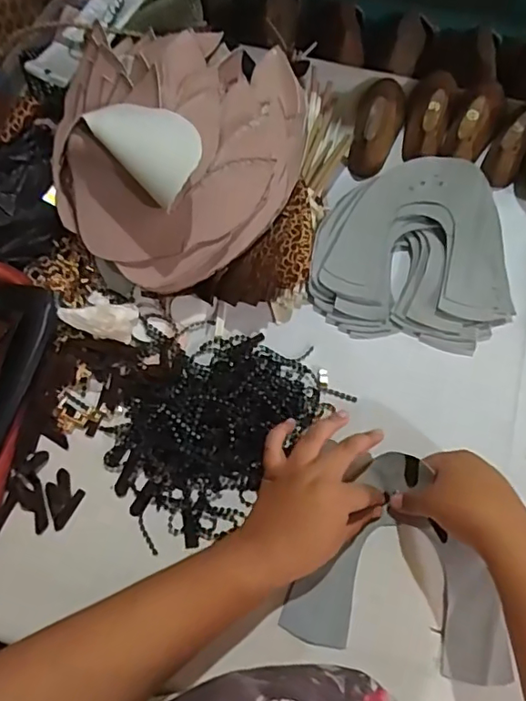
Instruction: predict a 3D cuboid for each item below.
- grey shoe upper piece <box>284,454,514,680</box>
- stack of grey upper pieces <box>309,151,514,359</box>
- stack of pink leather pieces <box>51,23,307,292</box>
[{"bbox_3d":[0.112,0.162,0.437,0.166,0.030,0.150,10,69,9],"label":"grey shoe upper piece"},{"bbox_3d":[0.151,-0.104,0.541,0.193,0.053,0.189,10,66,5],"label":"stack of grey upper pieces"},{"bbox_3d":[-0.078,-0.195,0.501,0.219,0.105,0.237,38,72,16],"label":"stack of pink leather pieces"}]

